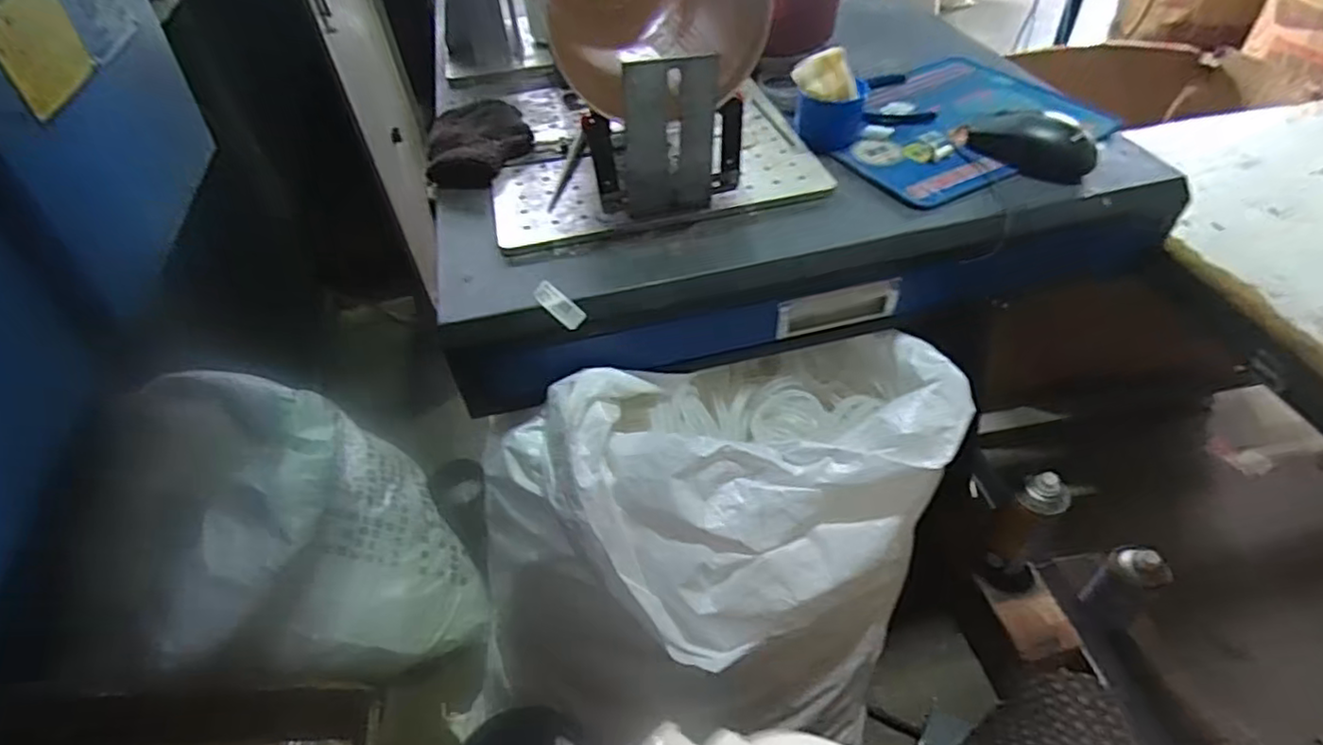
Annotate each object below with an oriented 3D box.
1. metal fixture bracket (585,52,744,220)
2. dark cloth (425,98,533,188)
[{"bbox_3d":[0.005,-0.185,0.516,0.121,0.118,0.026,-10,45,-4],"label":"metal fixture bracket"},{"bbox_3d":[-0.180,-0.231,0.657,0.097,0.024,0.138,-6,45,0],"label":"dark cloth"}]

